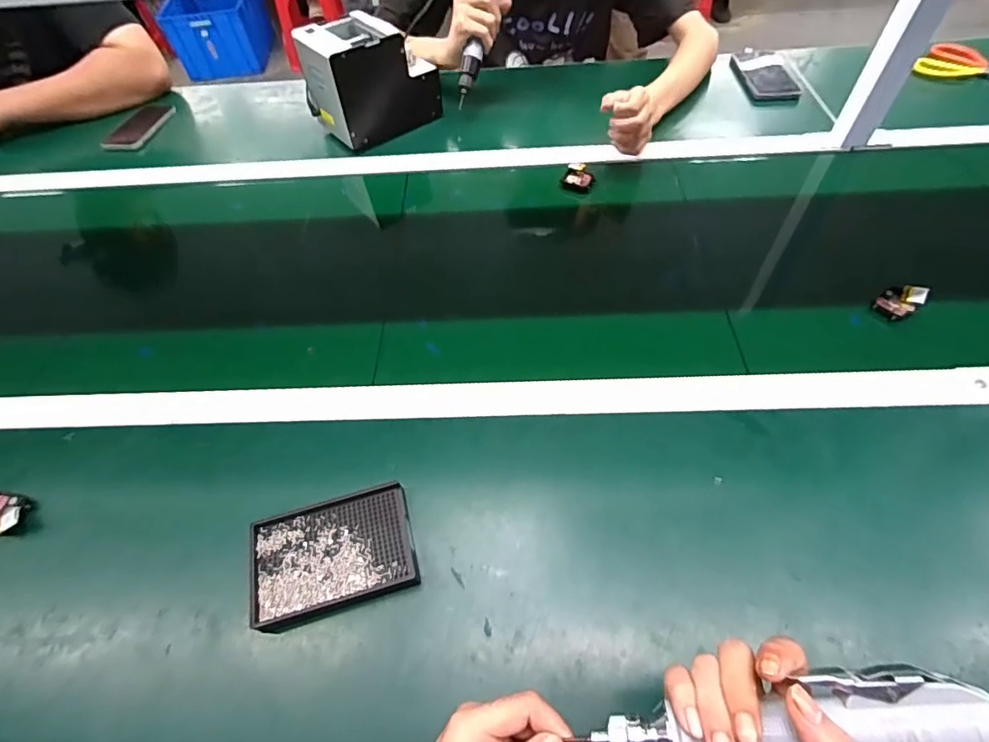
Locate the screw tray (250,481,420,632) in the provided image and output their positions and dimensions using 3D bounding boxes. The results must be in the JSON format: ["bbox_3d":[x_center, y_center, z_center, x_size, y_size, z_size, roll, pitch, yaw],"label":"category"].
[{"bbox_3d":[-0.140,0.159,0.432,0.134,0.025,0.093,-16,56,-7],"label":"screw tray"}]

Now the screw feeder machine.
[{"bbox_3d":[-0.201,-0.474,0.799,0.180,0.147,0.126,-40,64,-21],"label":"screw feeder machine"}]

